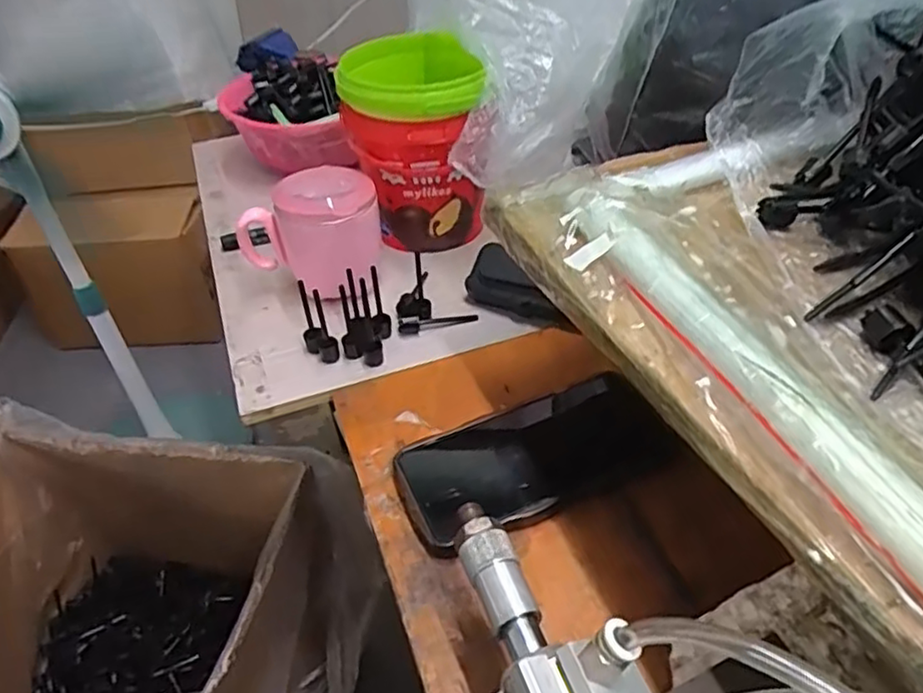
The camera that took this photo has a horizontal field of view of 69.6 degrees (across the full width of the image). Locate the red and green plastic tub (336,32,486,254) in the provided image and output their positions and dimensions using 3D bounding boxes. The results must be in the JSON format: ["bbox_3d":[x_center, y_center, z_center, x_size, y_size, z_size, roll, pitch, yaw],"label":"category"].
[{"bbox_3d":[-0.047,-0.174,0.588,0.099,0.150,0.129,-13,42,-10],"label":"red and green plastic tub"}]

